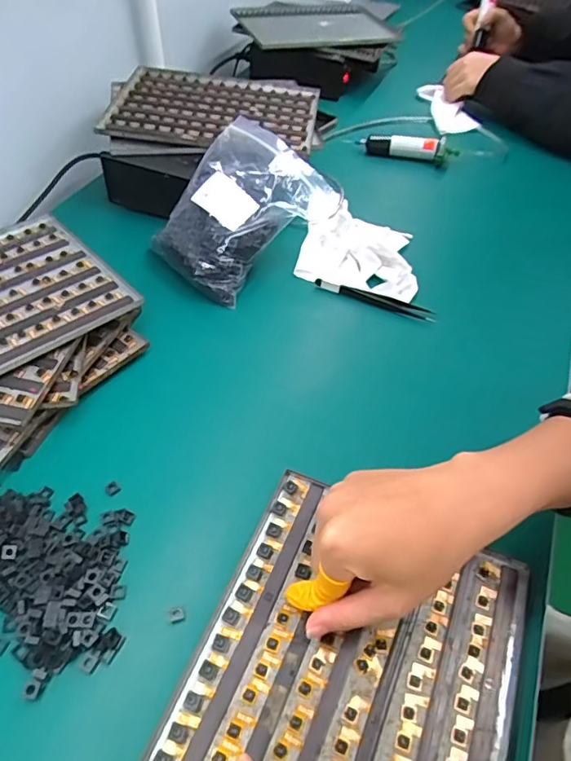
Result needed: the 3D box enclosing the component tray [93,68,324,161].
[{"bbox_3d":[-0.090,-0.341,0.653,0.253,0.022,0.187,5,50,2],"label":"component tray"}]

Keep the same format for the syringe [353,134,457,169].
[{"bbox_3d":[0.168,-0.326,0.717,0.134,0.034,0.022,12,50,8],"label":"syringe"}]

